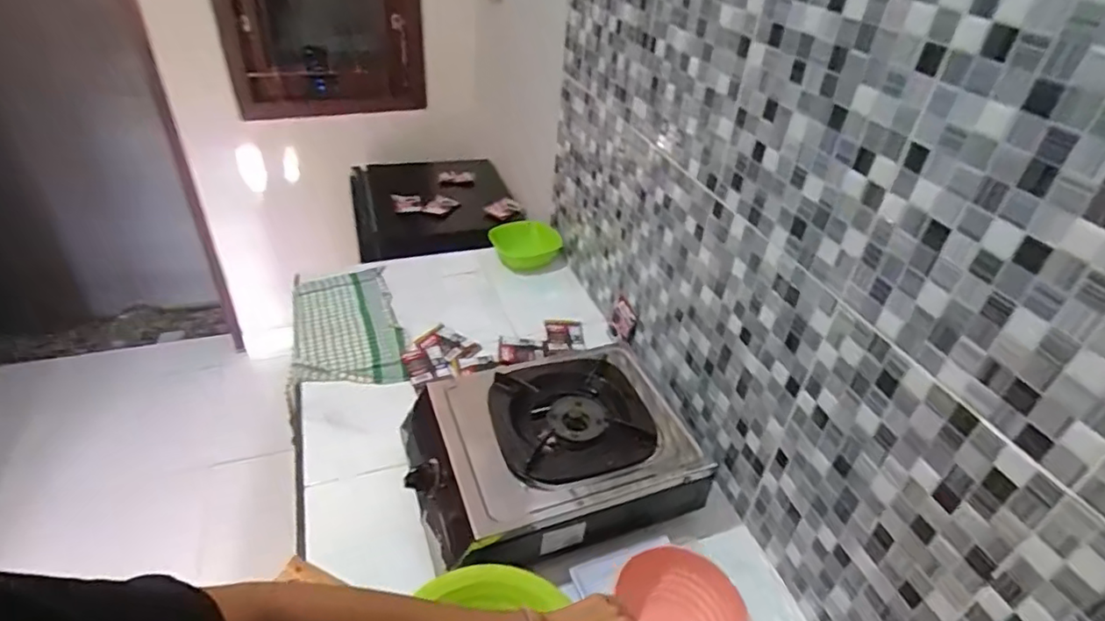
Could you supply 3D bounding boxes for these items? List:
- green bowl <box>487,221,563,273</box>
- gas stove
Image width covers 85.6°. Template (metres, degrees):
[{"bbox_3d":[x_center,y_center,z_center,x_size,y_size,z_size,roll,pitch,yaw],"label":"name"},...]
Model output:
[{"bbox_3d":[-0.066,-0.153,1.365,0.127,0.069,0.151,-14,40,-23],"label":"green bowl"},{"bbox_3d":[-0.013,0.191,0.851,0.355,0.116,0.280,-11,39,-20],"label":"gas stove"}]

